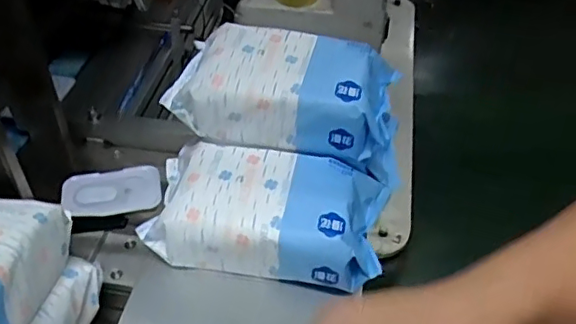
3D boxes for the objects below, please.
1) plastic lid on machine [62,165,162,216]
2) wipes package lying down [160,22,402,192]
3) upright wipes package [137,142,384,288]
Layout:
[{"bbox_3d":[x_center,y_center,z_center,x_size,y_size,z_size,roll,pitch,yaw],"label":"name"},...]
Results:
[{"bbox_3d":[-0.181,0.030,0.604,0.097,0.006,0.063,-9,44,-10],"label":"plastic lid on machine"},{"bbox_3d":[0.003,-0.057,0.512,0.198,0.089,0.105,9,44,9],"label":"wipes package lying down"},{"bbox_3d":[-0.016,0.039,0.478,0.187,0.058,0.103,8,44,7],"label":"upright wipes package"}]

